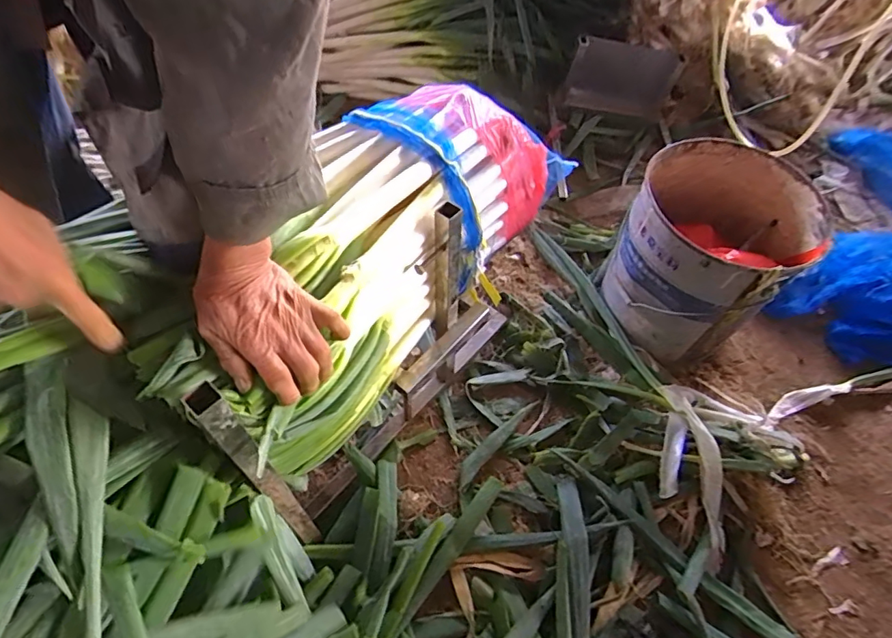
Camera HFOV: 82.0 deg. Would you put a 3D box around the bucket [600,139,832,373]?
[{"bbox_3d":[0.470,-0.110,0.959,0.293,0.308,0.329,30,57,17],"label":"bucket"}]

